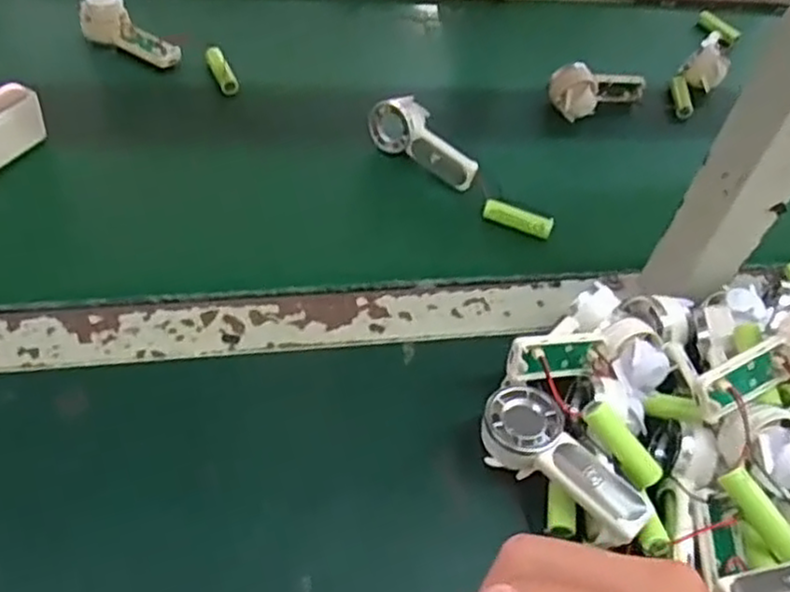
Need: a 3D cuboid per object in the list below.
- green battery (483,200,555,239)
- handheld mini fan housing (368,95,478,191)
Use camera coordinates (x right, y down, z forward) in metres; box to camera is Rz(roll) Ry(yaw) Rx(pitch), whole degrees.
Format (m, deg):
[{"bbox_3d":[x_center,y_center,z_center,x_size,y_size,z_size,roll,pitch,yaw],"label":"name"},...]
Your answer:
[{"bbox_3d":[0.090,-0.056,0.530,0.051,0.012,0.012,20,50,7],"label":"green battery"},{"bbox_3d":[0.021,-0.119,0.558,0.033,0.034,0.092,-30,61,-30],"label":"handheld mini fan housing"}]

